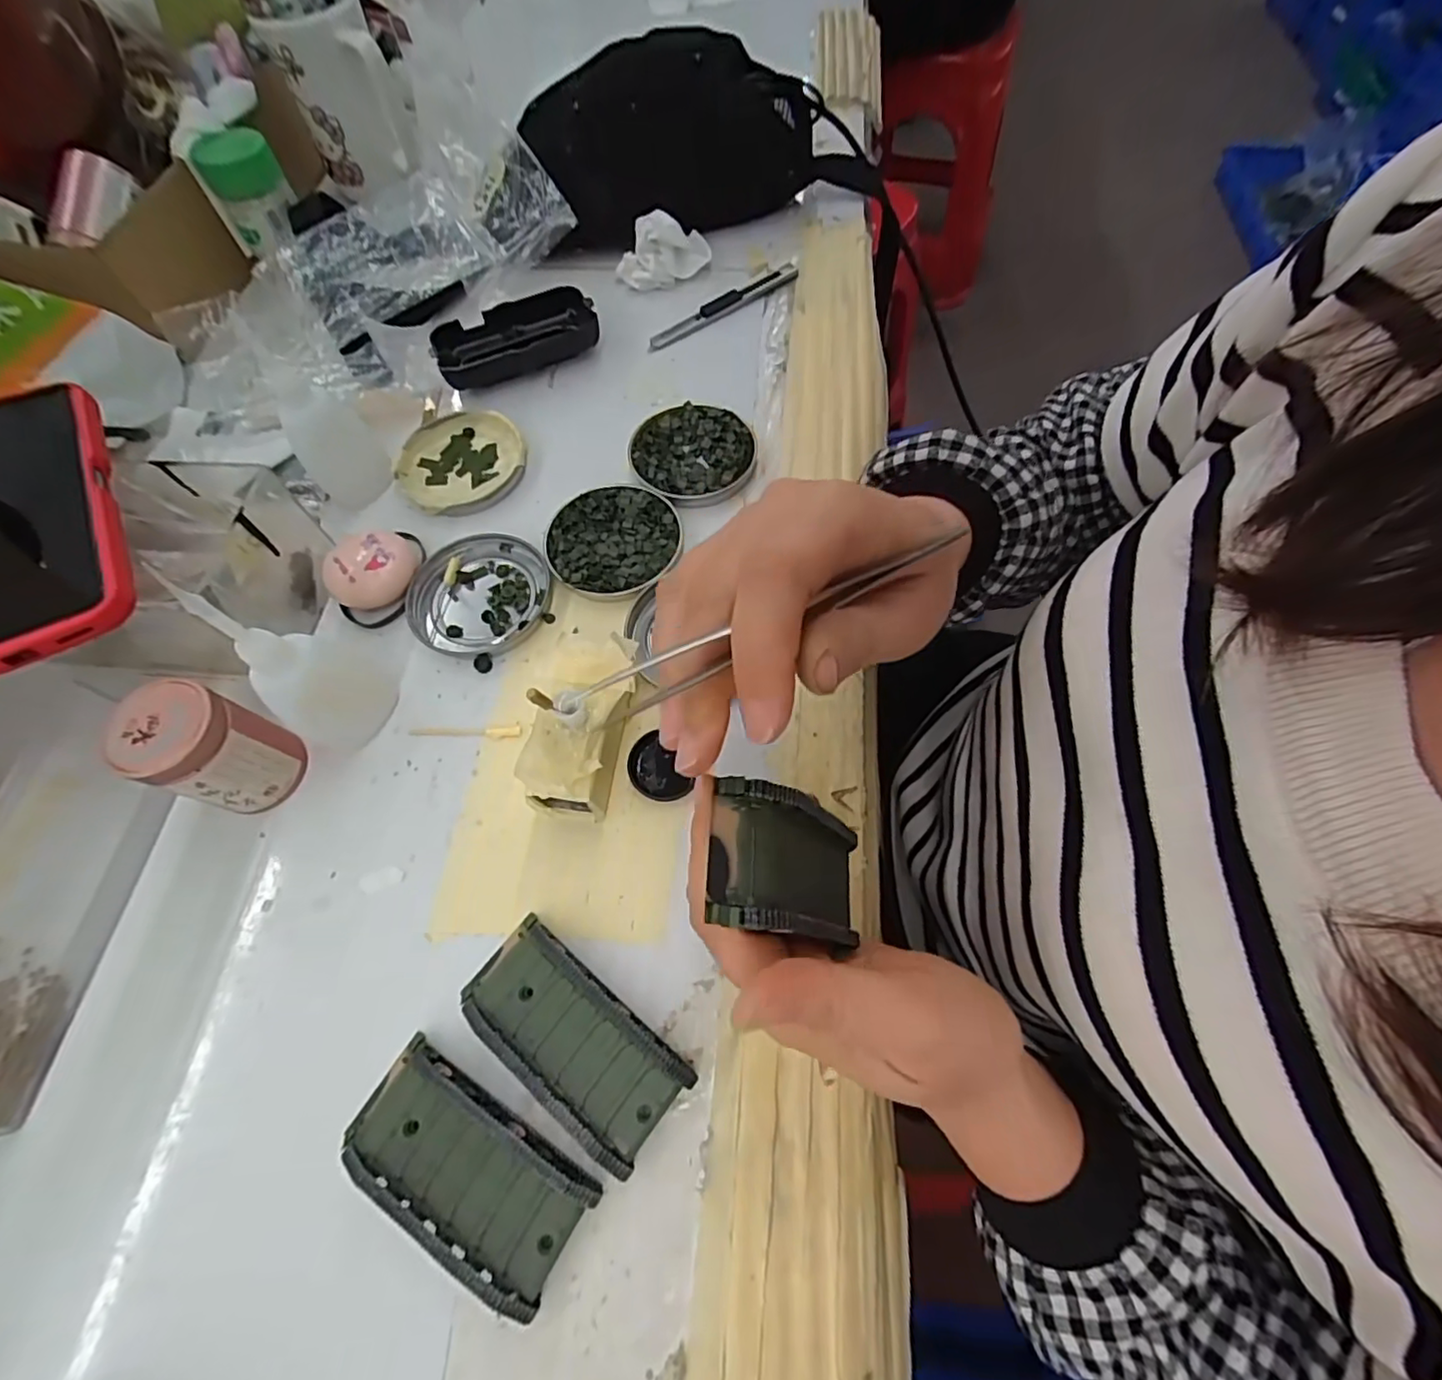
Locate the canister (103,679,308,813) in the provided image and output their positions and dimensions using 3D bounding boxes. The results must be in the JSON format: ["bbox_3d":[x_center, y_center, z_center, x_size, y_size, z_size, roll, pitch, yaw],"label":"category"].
[{"bbox_3d":[-0.233,0.028,0.283,0.039,0.064,0.043,17,67,9],"label":"canister"}]

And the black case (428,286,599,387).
[{"bbox_3d":[-0.143,-0.245,0.425,0.108,0.025,0.050,-23,67,-9],"label":"black case"}]

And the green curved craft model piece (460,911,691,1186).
[{"bbox_3d":[-0.062,0.141,0.250,0.097,0.019,0.046,35,71,16],"label":"green curved craft model piece"}]

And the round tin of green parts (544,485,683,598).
[{"bbox_3d":[-0.063,-0.088,0.357,0.076,0.010,0.075,-1,65,1],"label":"round tin of green parts"}]

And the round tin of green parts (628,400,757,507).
[{"bbox_3d":[-0.018,-0.147,0.384,0.076,0.013,0.075,-1,65,1],"label":"round tin of green parts"}]

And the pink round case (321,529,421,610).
[{"bbox_3d":[-0.199,-0.067,0.346,0.047,0.022,0.038,-23,67,-9],"label":"pink round case"}]

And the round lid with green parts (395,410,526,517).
[{"bbox_3d":[-0.167,-0.146,0.391,0.079,0.012,0.077,-1,65,1],"label":"round lid with green parts"}]

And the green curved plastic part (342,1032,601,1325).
[{"bbox_3d":[-0.098,0.182,0.233,0.096,0.020,0.043,29,70,14],"label":"green curved plastic part"}]

